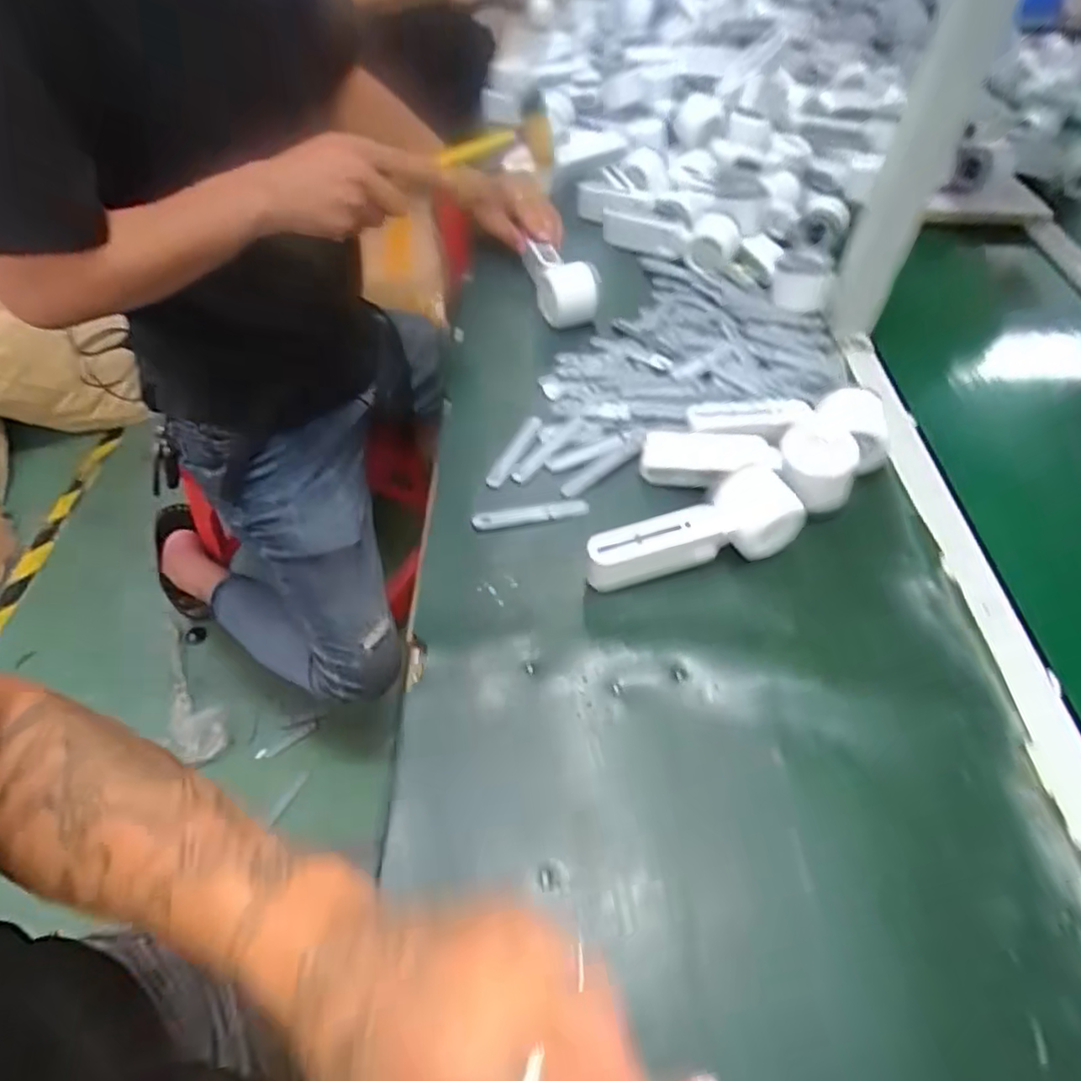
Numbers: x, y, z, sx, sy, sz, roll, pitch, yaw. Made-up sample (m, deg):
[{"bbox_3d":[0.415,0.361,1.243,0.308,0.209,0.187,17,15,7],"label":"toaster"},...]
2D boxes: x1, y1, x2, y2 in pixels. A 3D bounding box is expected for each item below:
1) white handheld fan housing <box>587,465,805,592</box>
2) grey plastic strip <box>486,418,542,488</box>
[{"bbox_3d":[0.112,-0.010,0.500,0.159,0.059,0.044,-9,52,-10],"label":"white handheld fan housing"},{"bbox_3d":[-0.021,-0.080,0.584,0.015,0.008,0.088,22,53,14],"label":"grey plastic strip"}]

